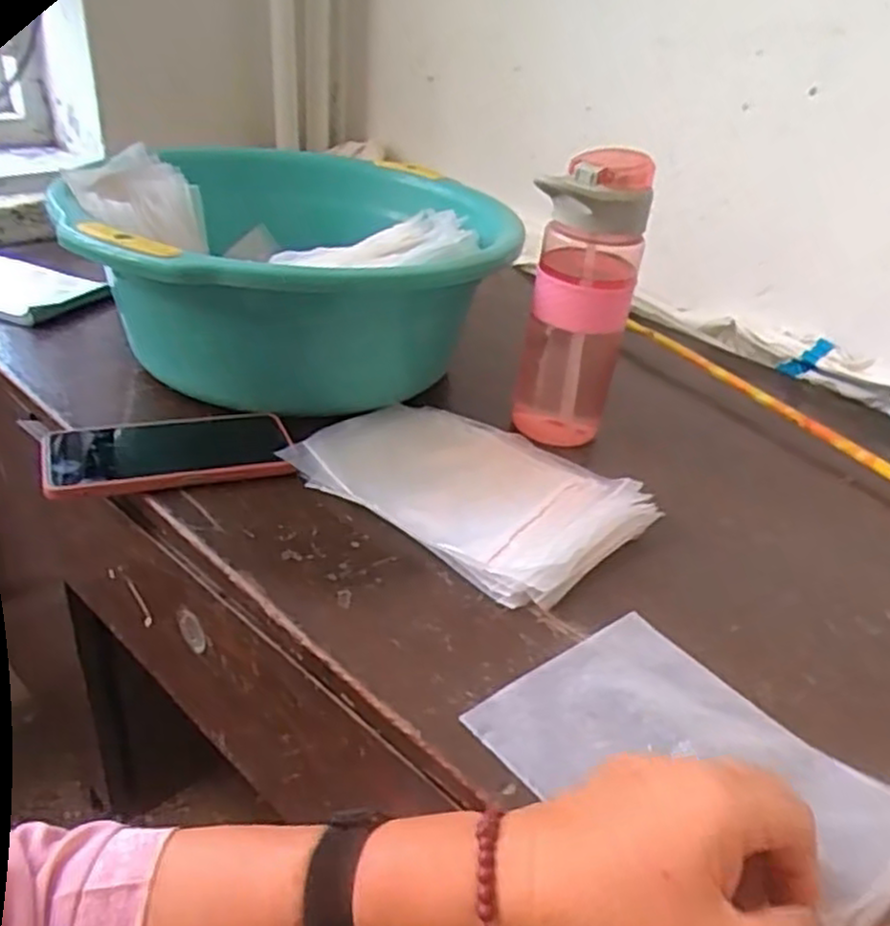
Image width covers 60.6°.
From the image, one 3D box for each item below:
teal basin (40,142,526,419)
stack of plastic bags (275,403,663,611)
[{"bbox_3d":[-0.122,-0.161,0.680,0.323,0.150,0.393,9,33,5],"label":"teal basin"},{"bbox_3d":[0.020,0.014,0.554,0.233,0.022,0.164,26,38,28],"label":"stack of plastic bags"}]

